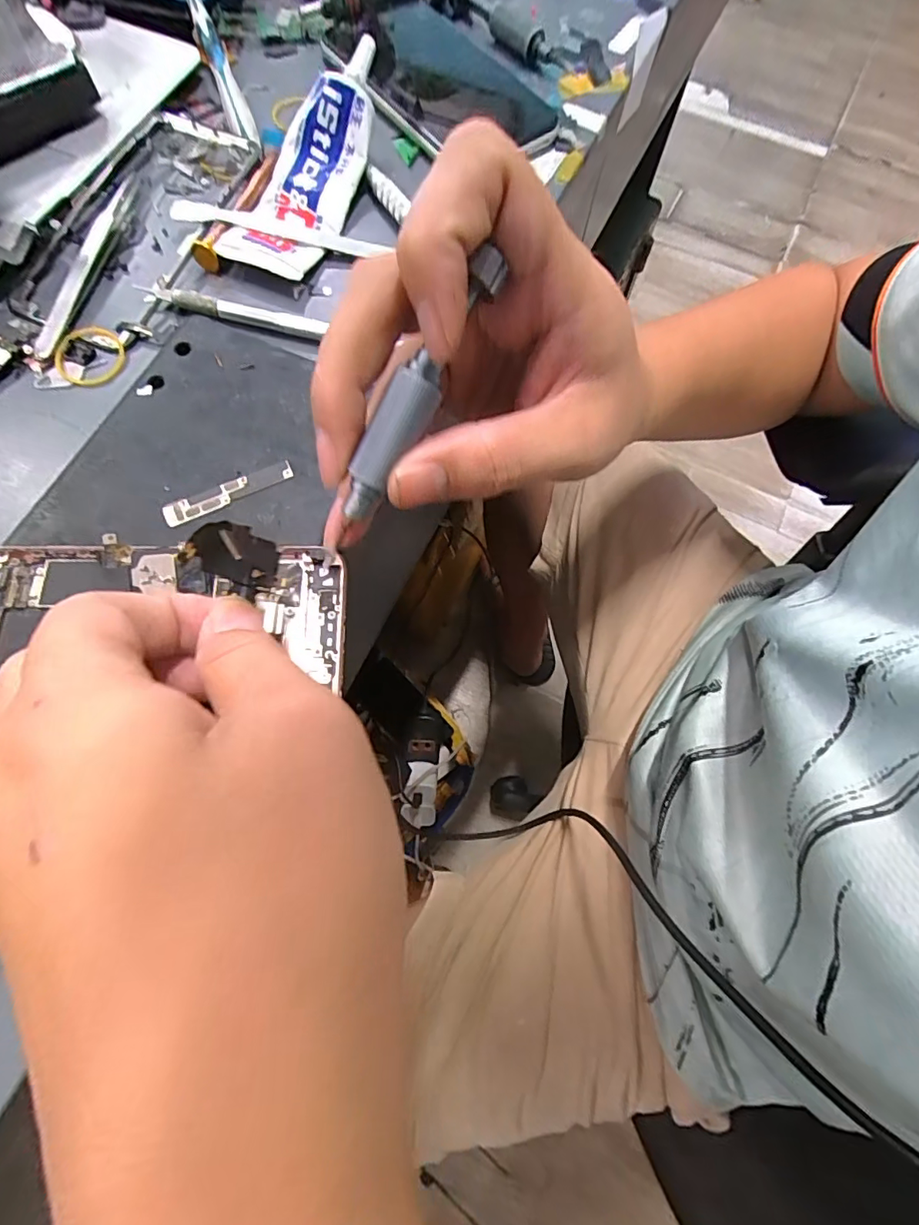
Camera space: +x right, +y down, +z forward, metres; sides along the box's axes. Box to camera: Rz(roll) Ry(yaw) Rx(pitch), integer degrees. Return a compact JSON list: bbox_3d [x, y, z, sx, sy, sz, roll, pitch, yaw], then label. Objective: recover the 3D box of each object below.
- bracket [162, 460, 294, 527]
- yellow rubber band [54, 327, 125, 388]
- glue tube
[{"bbox_3d":[-0.091,-0.048,0.201,0.051,0.004,0.010,-25,74,-10],"label":"bracket"},{"bbox_3d":[-0.173,-0.120,0.238,0.030,0.004,0.031,-4,71,-3],"label":"yellow rubber band"},{"bbox_3d":[-0.079,-0.234,0.264,0.052,0.034,0.136,13,71,3],"label":"glue tube"}]

